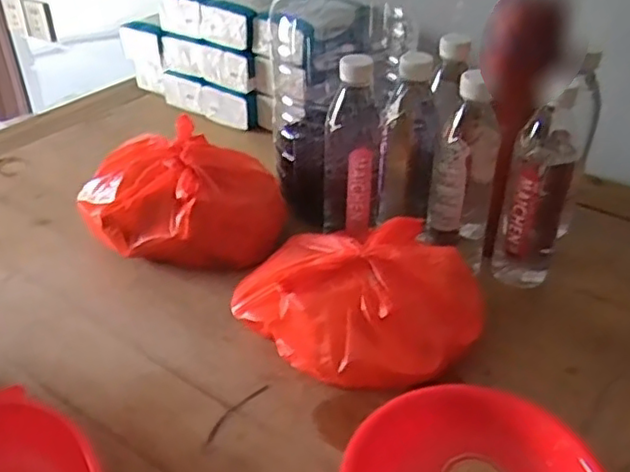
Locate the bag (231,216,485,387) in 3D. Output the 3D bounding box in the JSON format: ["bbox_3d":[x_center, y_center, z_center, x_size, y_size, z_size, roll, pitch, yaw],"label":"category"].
[{"bbox_3d":[0.042,0.056,0.635,0.184,0.095,0.200,-27,42,-32],"label":"bag"}]

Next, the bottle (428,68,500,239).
[{"bbox_3d":[0.153,-0.077,0.688,0.055,0.197,0.058,2,35,5],"label":"bottle"}]

